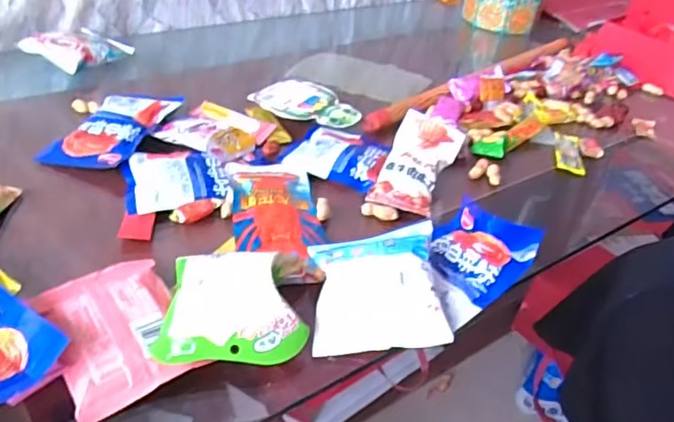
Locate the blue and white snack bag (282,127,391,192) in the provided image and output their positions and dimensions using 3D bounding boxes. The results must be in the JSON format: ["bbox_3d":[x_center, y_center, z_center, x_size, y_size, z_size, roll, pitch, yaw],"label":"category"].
[{"bbox_3d":[0.006,-0.074,0.723,0.119,0.016,0.113,17,39,13],"label":"blue and white snack bag"}]

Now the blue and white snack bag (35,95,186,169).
[{"bbox_3d":[-0.288,-0.105,0.714,0.107,0.033,0.165,15,38,11],"label":"blue and white snack bag"}]

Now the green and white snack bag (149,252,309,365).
[{"bbox_3d":[-0.088,0.073,0.481,0.116,0.046,0.116,2,38,-7],"label":"green and white snack bag"}]

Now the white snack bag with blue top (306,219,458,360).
[{"bbox_3d":[0.037,0.067,0.508,0.112,0.051,0.112,3,38,-6],"label":"white snack bag with blue top"}]

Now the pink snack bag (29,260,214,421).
[{"bbox_3d":[-0.186,0.098,0.471,0.100,0.020,0.142,-20,45,-30],"label":"pink snack bag"}]

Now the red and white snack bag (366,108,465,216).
[{"bbox_3d":[0.100,-0.056,0.680,0.079,0.025,0.138,26,66,3],"label":"red and white snack bag"}]

